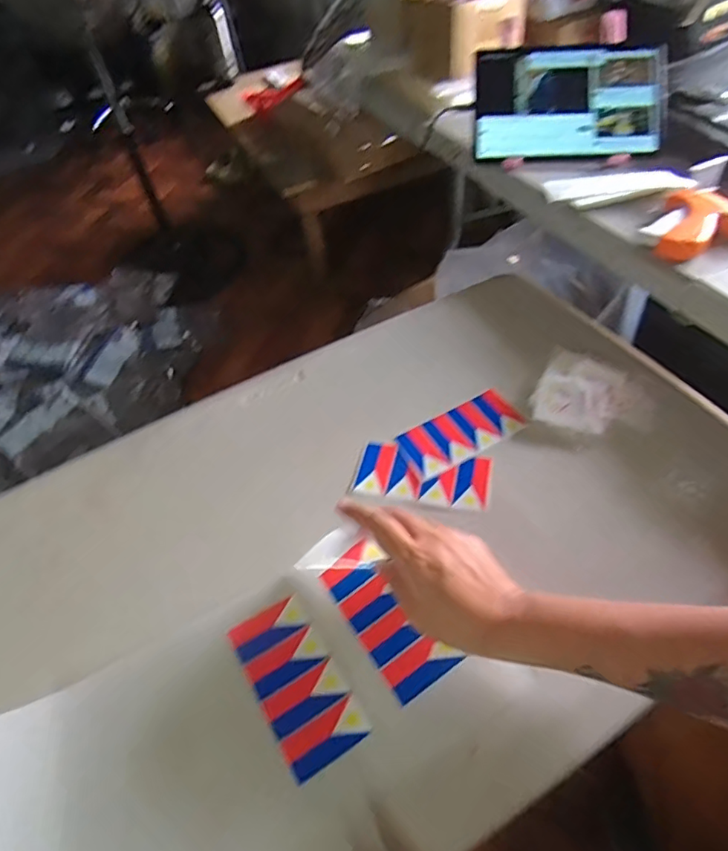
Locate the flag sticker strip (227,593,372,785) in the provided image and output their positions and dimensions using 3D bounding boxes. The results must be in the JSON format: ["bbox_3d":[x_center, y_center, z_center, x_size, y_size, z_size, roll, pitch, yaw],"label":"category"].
[{"bbox_3d":[-0.053,0.195,0.418,0.061,0.009,0.121,-28,52,-17],"label":"flag sticker strip"}]

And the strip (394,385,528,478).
[{"bbox_3d":[0.097,0.005,0.559,0.123,0.010,0.063,-24,51,-13],"label":"strip"}]

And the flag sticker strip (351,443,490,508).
[{"bbox_3d":[0.057,0.048,0.533,0.127,0.008,0.061,8,51,13],"label":"flag sticker strip"}]

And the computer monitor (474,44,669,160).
[{"bbox_3d":[0.279,-0.441,0.743,0.247,0.027,0.148,2,93,6],"label":"computer monitor"}]

